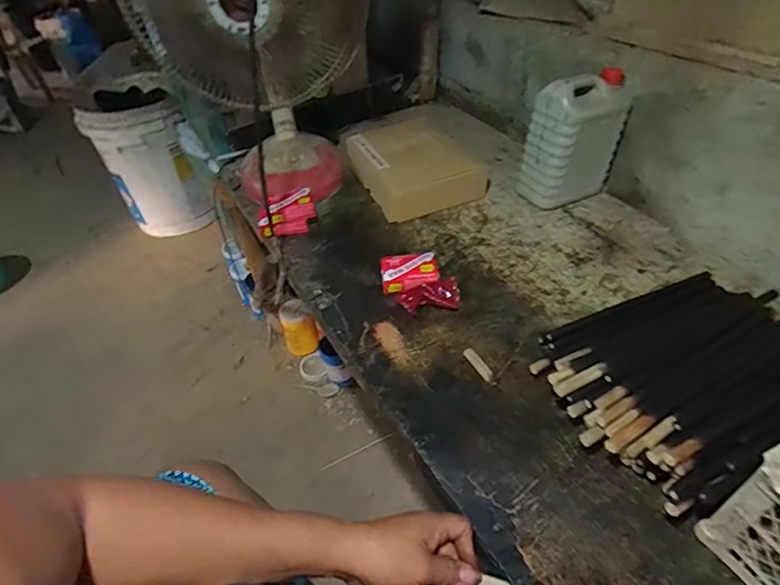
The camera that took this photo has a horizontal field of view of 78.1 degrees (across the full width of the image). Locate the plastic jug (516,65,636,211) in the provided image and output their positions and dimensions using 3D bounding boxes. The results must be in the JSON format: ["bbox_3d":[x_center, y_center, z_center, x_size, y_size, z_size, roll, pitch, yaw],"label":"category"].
[{"bbox_3d":[0.360,-0.298,0.941,0.178,0.238,0.118,-28,48,-27],"label":"plastic jug"}]

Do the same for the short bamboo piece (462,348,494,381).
[{"bbox_3d":[0.123,0.101,0.671,0.015,0.017,0.056,-23,46,-23],"label":"short bamboo piece"}]

